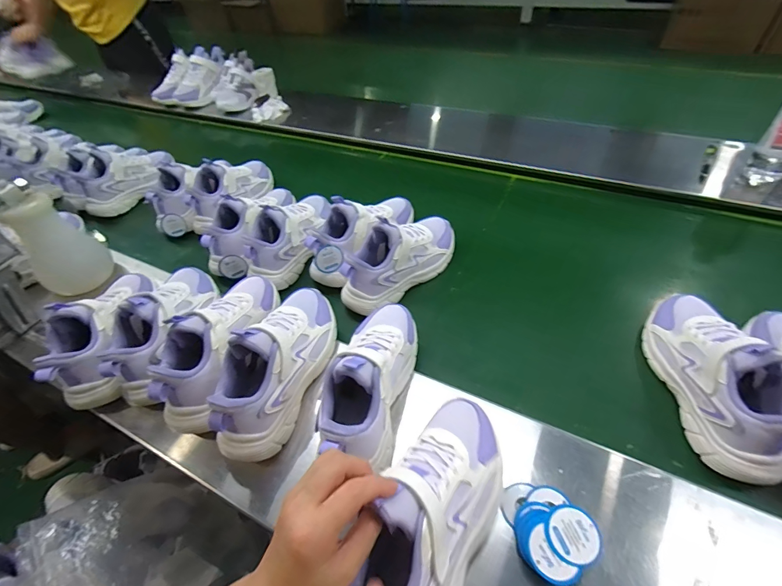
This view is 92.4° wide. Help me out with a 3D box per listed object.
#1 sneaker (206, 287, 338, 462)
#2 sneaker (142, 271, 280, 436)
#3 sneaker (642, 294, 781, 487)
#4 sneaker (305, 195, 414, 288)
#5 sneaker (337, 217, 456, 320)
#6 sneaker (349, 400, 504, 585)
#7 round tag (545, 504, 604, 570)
[{"bbox_3d":[-0.140,0.076,0.463,0.090,0.116,0.241,9,59,12],"label":"sneaker"},{"bbox_3d":[-0.231,0.052,0.493,0.084,0.102,0.238,2,58,8],"label":"sneaker"},{"bbox_3d":[0.394,0.094,0.448,0.081,0.127,0.233,-3,57,5],"label":"sneaker"},{"bbox_3d":[-0.056,-0.122,0.669,0.087,0.103,0.238,28,65,22],"label":"sneaker"},{"bbox_3d":[0.019,-0.066,0.621,0.097,0.111,0.243,34,67,24],"label":"sneaker"},{"bbox_3d":[0.045,0.175,0.325,0.096,0.099,0.205,22,55,20],"label":"sneaker"},{"bbox_3d":[0.174,0.231,0.358,0.050,0.004,0.049,-2,53,2],"label":"round tag"}]

